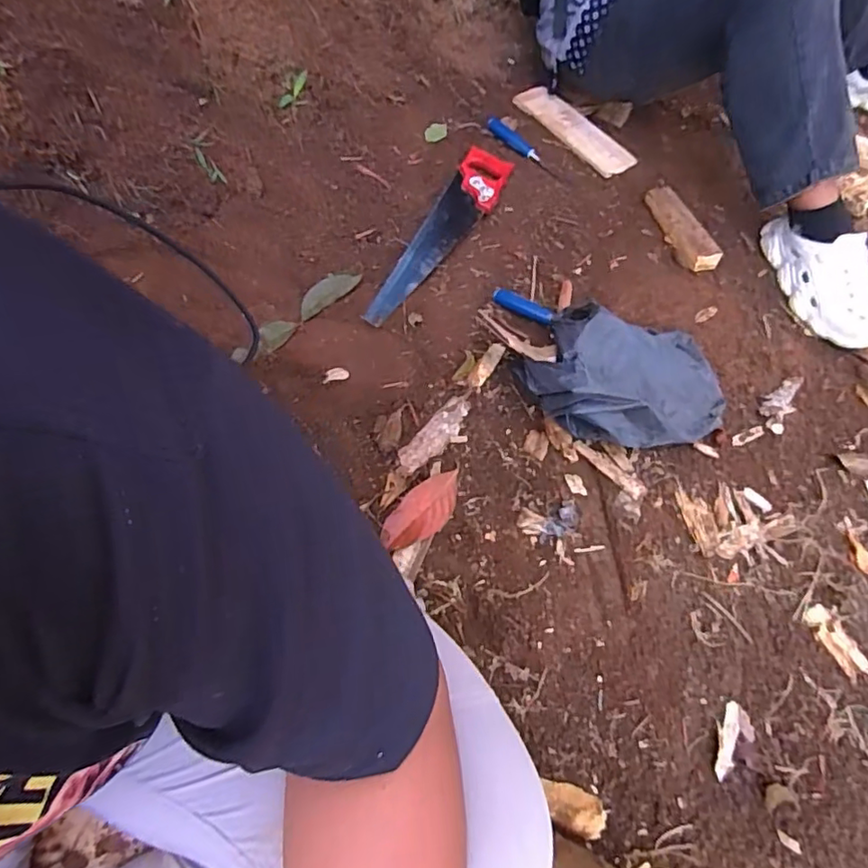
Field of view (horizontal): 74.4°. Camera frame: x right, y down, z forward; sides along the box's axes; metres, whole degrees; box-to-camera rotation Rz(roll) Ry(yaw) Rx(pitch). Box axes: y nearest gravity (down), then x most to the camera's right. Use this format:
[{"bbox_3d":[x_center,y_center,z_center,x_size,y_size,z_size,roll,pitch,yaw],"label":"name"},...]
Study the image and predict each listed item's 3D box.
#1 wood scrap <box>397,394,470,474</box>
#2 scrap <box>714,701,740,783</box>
[{"bbox_3d":[0.004,-0.003,0.755,0.042,0.007,0.140,28,61,22],"label":"wood scrap"},{"bbox_3d":[0.311,0.323,0.603,0.019,0.014,0.082,20,59,18],"label":"scrap"}]

